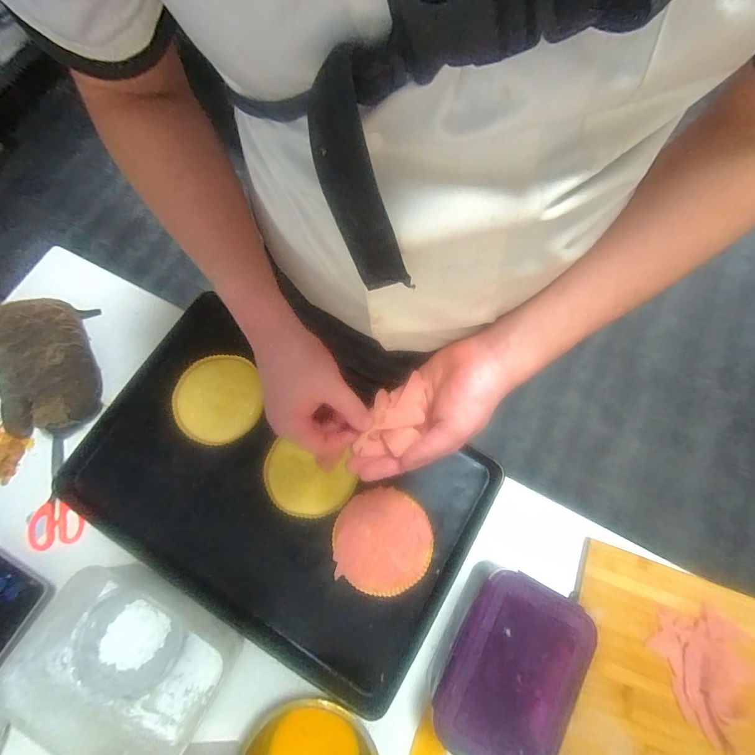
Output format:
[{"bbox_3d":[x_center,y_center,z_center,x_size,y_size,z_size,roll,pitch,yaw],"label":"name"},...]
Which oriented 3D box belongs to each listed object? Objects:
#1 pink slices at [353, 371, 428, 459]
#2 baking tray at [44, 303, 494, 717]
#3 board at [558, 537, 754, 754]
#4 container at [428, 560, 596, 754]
[{"bbox_3d":[0.016,0.044,0.382,0.052,0.032,0.084,22,75,5],"label":"pink slices"},{"bbox_3d":[-0.161,0.175,0.608,0.607,0.058,0.414,31,76,7],"label":"baking tray"},{"bbox_3d":[0.470,0.449,0.520,0.389,0.031,0.300,19,75,4],"label":"board"},{"bbox_3d":[0.172,0.376,0.497,0.150,0.098,0.212,30,76,7],"label":"container"}]

